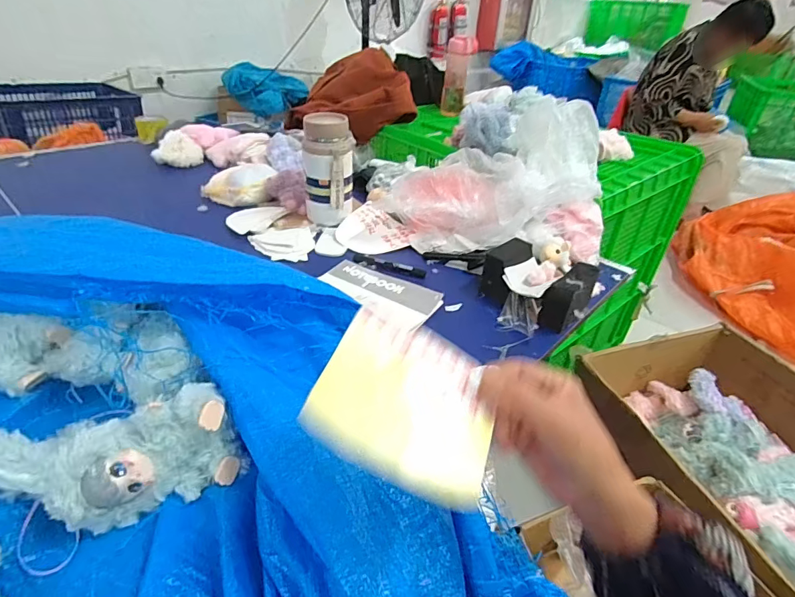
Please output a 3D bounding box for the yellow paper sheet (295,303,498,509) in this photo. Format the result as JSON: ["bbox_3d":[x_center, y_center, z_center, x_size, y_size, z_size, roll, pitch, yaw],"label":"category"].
[{"bbox_3d":[0.010,0.066,0.299,0.119,0.006,0.111,28,51,1],"label":"yellow paper sheet"}]

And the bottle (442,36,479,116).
[{"bbox_3d":[0.187,-0.677,1.351,0.088,0.211,0.074,5,35,2],"label":"bottle"}]

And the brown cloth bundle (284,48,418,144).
[{"bbox_3d":[-0.150,-0.597,1.276,0.344,0.178,0.315,-4,36,-10],"label":"brown cloth bundle"}]

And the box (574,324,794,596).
[{"bbox_3d":[0.724,0.385,0.890,0.500,0.228,0.732,-7,37,-15],"label":"box"}]

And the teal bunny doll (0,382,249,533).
[{"bbox_3d":[-0.265,0.133,0.393,0.224,0.077,0.102,-10,37,-18],"label":"teal bunny doll"}]

